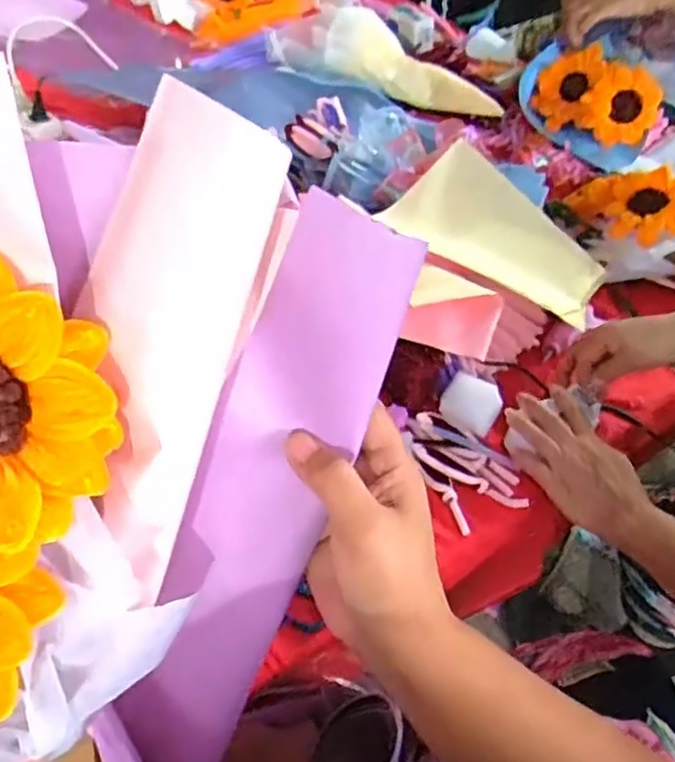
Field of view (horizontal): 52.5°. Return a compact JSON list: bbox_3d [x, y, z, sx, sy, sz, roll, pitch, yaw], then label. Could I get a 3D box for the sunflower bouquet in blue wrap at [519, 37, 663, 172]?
[{"bbox_3d":[0.399,-0.446,1.102,0.220,0.127,0.143,28,52,17],"label":"sunflower bouquet in blue wrap"}]

